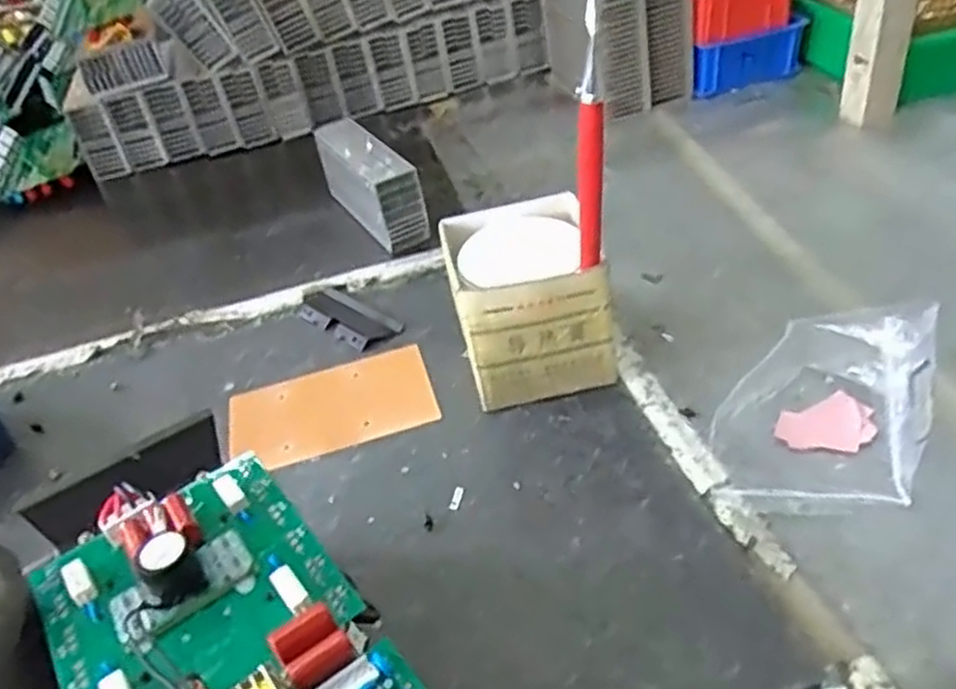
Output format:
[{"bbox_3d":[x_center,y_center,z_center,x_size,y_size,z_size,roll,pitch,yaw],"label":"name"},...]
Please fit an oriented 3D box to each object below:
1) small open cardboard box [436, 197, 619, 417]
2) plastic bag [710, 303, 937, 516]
[{"bbox_3d":[0.036,-0.033,0.583,0.106,0.105,0.115,-12,38,-2],"label":"small open cardboard box"},{"bbox_3d":[0.215,0.030,0.481,0.119,0.085,0.143,9,43,23],"label":"plastic bag"}]

